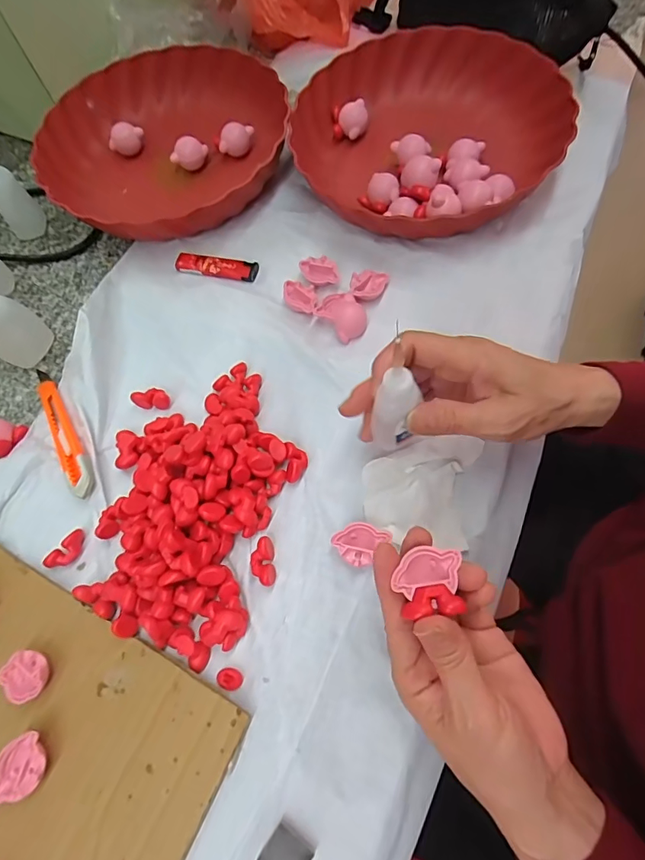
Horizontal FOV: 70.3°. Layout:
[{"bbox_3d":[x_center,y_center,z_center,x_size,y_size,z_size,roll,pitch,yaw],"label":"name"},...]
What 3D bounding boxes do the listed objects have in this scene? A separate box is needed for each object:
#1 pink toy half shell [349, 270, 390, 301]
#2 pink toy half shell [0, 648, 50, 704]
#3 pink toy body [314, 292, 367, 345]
[{"bbox_3d":[0.040,-0.123,0.390,0.032,0.012,0.026,-5,66,4],"label":"pink toy half shell"},{"bbox_3d":[-0.185,0.153,0.287,0.033,0.017,0.026,21,70,14],"label":"pink toy half shell"},{"bbox_3d":[0.019,-0.098,0.376,0.041,0.020,0.039,-1,67,2],"label":"pink toy body"}]

